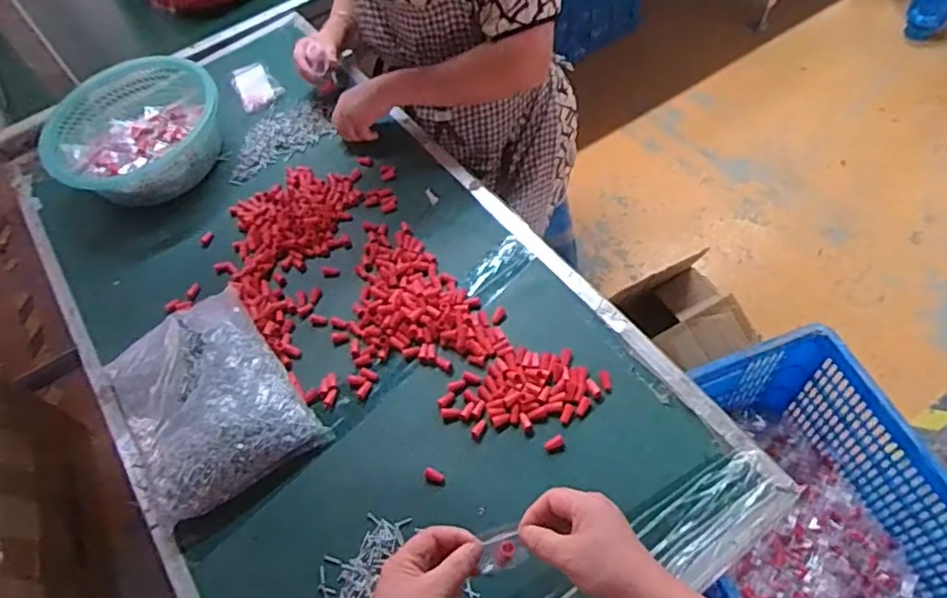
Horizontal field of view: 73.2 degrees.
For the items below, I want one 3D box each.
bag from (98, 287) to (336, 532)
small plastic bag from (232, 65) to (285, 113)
[{"bbox_3d":[-0.340,0.125,0.788,0.210,0.075,0.261,-35,59,-15],"label":"bag"},{"bbox_3d":[-0.390,-0.384,1.151,0.072,0.014,0.128,-27,57,-10],"label":"small plastic bag"}]

